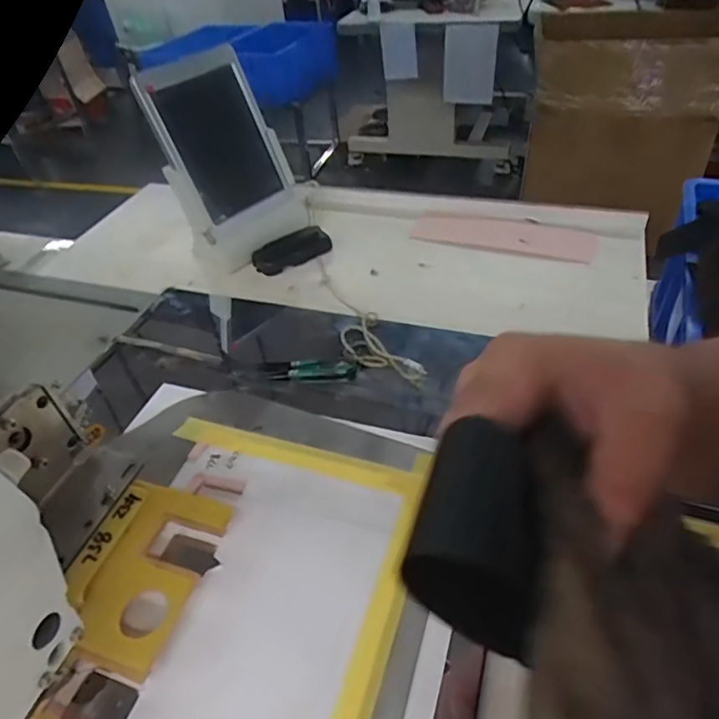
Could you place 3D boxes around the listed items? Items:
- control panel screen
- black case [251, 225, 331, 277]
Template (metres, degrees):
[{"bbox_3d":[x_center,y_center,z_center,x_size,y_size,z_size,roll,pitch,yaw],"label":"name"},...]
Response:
[{"bbox_3d":[-0.172,-0.272,0.722,0.035,0.254,0.180,13,46,45],"label":"control panel screen"},{"bbox_3d":[-0.096,-0.154,0.757,0.107,0.025,0.054,-23,46,-18],"label":"black case"}]

